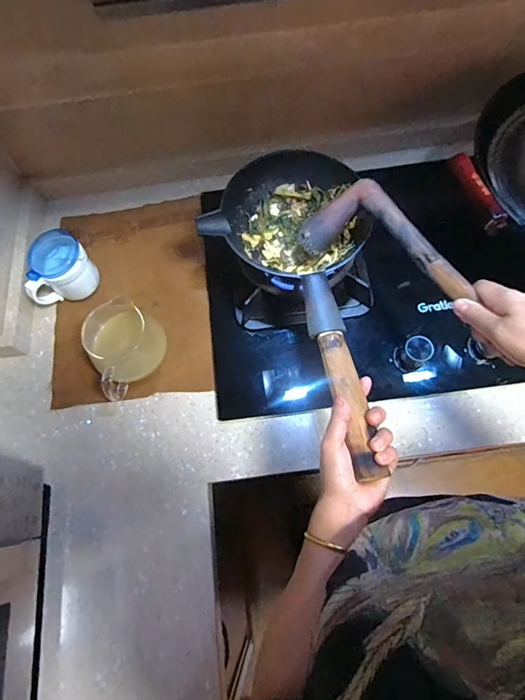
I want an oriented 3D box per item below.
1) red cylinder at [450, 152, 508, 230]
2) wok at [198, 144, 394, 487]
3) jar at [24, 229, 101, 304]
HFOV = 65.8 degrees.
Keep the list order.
[{"bbox_3d":[0.282,-0.207,0.531,0.019,0.028,0.109,-29,84,-7],"label":"red cylinder"},{"bbox_3d":[0.072,-0.071,0.556,0.225,0.110,0.478,-16,60,-3],"label":"wok"},{"bbox_3d":[-0.347,-0.136,0.702,0.109,0.100,0.085,-25,71,-6],"label":"jar"}]

